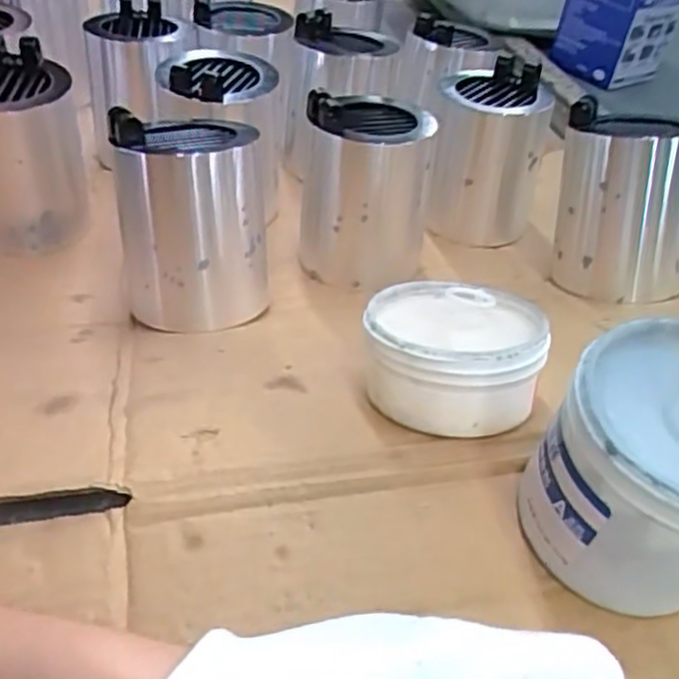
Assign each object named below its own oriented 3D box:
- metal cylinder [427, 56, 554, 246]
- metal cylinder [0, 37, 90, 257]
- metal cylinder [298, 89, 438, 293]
[{"bbox_3d":[0.113,-0.145,0.574,0.083,0.108,0.085,9,41,2],"label":"metal cylinder"},{"bbox_3d":[-0.226,-0.124,0.500,0.091,0.117,0.092,-15,46,-24],"label":"metal cylinder"},{"bbox_3d":[0.018,-0.105,0.505,0.087,0.108,0.092,8,41,0],"label":"metal cylinder"}]

